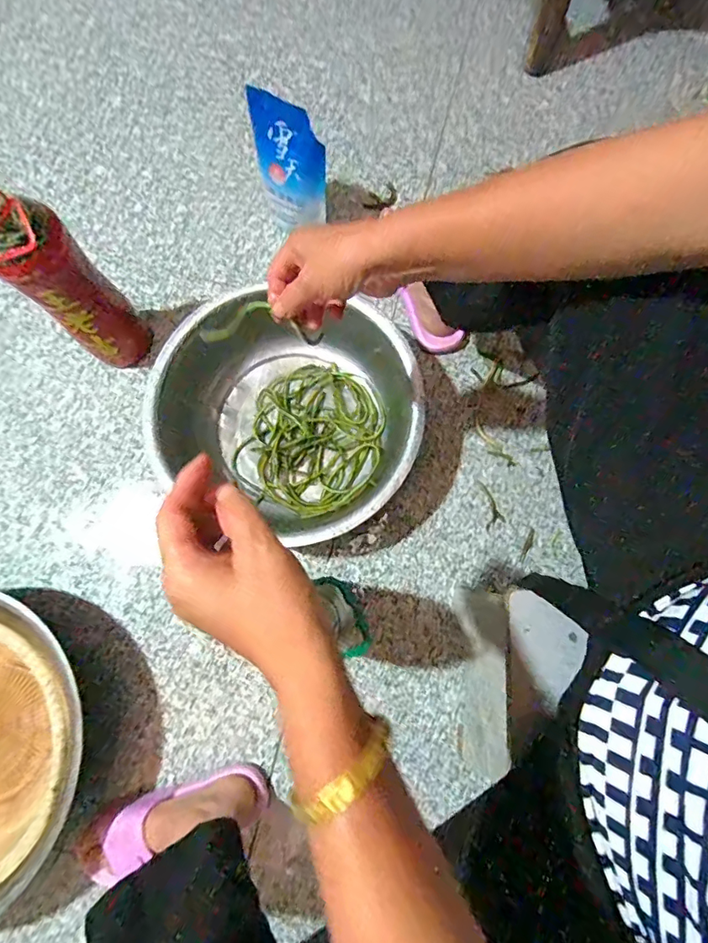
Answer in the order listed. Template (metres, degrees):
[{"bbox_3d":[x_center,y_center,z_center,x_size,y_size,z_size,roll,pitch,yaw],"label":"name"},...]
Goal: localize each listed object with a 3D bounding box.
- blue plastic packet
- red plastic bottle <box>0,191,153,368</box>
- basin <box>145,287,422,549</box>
[{"bbox_3d":[-0.088,-0.414,0.689,0.106,0.179,0.013,25,66,11],"label":"blue plastic packet"},{"bbox_3d":[-0.347,-0.227,0.603,0.096,0.307,0.085,44,83,9],"label":"red plastic bottle"},{"bbox_3d":[-0.077,-0.081,0.673,0.328,0.108,0.282,30,81,7],"label":"basin"}]

